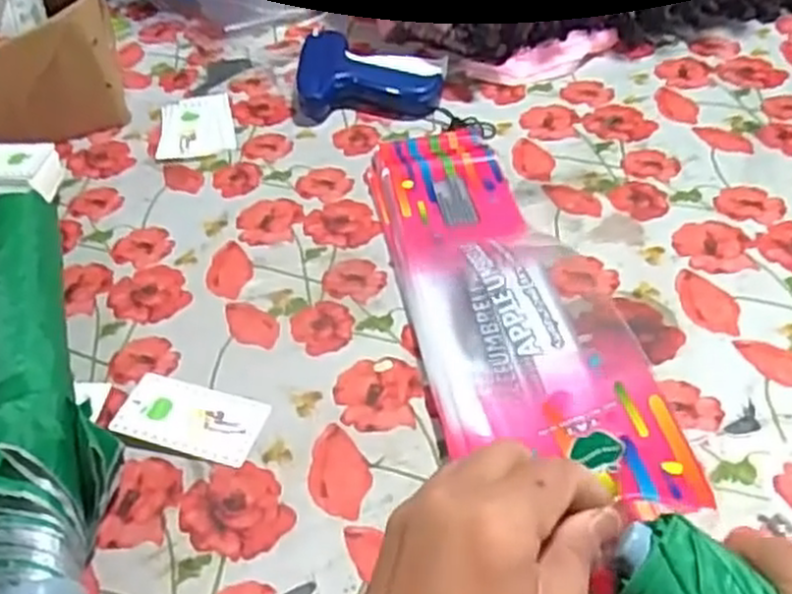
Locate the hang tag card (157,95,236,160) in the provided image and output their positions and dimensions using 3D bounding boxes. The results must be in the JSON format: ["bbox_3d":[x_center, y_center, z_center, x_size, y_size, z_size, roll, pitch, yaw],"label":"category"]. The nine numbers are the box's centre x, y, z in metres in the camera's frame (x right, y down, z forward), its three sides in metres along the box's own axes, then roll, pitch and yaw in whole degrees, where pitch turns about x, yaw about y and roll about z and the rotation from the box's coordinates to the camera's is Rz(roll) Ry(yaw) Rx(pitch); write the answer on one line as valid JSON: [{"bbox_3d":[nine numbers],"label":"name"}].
[{"bbox_3d":[-0.161,-0.140,0.632,0.058,0.005,0.083,-6,46,-9],"label":"hang tag card"}]

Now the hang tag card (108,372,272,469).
[{"bbox_3d":[-0.108,0.063,0.414,0.076,0.010,0.042,8,46,15],"label":"hang tag card"}]

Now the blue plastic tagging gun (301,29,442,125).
[{"bbox_3d":[-0.021,-0.183,0.639,0.114,0.035,0.082,0,44,8],"label":"blue plastic tagging gun"}]

